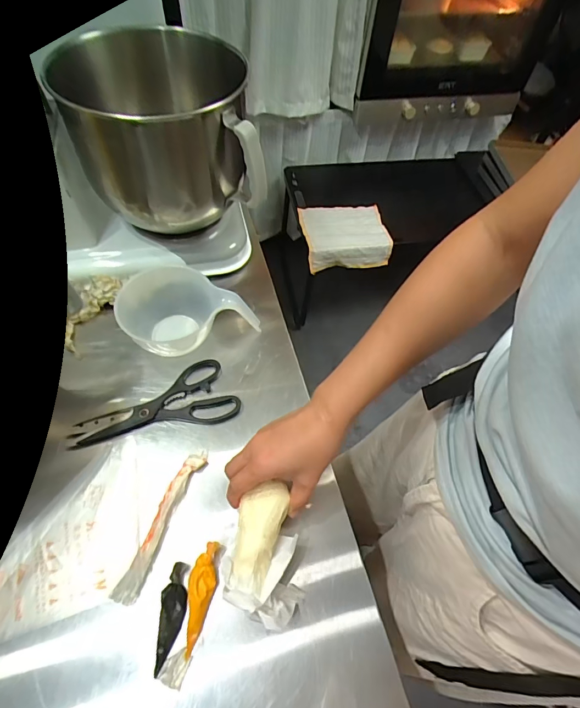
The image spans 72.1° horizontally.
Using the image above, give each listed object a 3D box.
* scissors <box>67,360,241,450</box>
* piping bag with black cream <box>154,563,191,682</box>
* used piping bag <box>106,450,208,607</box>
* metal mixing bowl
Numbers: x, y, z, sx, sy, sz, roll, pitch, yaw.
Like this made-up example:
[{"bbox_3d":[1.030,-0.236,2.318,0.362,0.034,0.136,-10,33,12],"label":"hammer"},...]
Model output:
[{"bbox_3d":[-0.161,0.074,0.490,0.184,0.008,0.084,-24,62,-18],"label":"scissors"},{"bbox_3d":[-0.112,0.249,0.380,0.022,0.017,0.088,5,57,-2],"label":"piping bag with black cream"},{"bbox_3d":[-0.134,0.177,0.424,0.024,0.017,0.160,20,58,8],"label":"used piping bag"},{"bbox_3d":[-0.151,-0.291,0.538,0.220,0.160,0.220,2,57,-3],"label":"metal mixing bowl"}]

